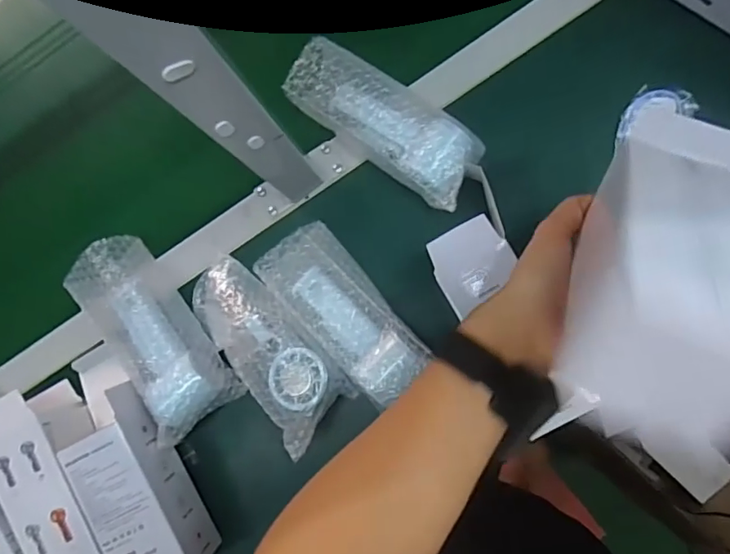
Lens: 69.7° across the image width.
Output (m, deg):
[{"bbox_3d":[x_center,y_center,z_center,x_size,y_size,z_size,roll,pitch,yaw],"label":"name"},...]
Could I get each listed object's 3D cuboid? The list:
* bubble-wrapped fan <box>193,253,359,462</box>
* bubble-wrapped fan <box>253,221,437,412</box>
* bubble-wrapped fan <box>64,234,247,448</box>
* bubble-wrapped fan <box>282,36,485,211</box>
[{"bbox_3d":[-0.094,0.074,0.517,0.086,0.044,0.183,-43,81,3],"label":"bubble-wrapped fan"},{"bbox_3d":[-0.020,0.034,0.521,0.074,0.065,0.181,-42,81,3],"label":"bubble-wrapped fan"},{"bbox_3d":[-0.223,0.061,0.536,0.094,0.051,0.205,-39,82,3],"label":"bubble-wrapped fan"},{"bbox_3d":[0.022,-0.150,0.522,0.195,0.077,0.077,37,91,9],"label":"bubble-wrapped fan"}]

